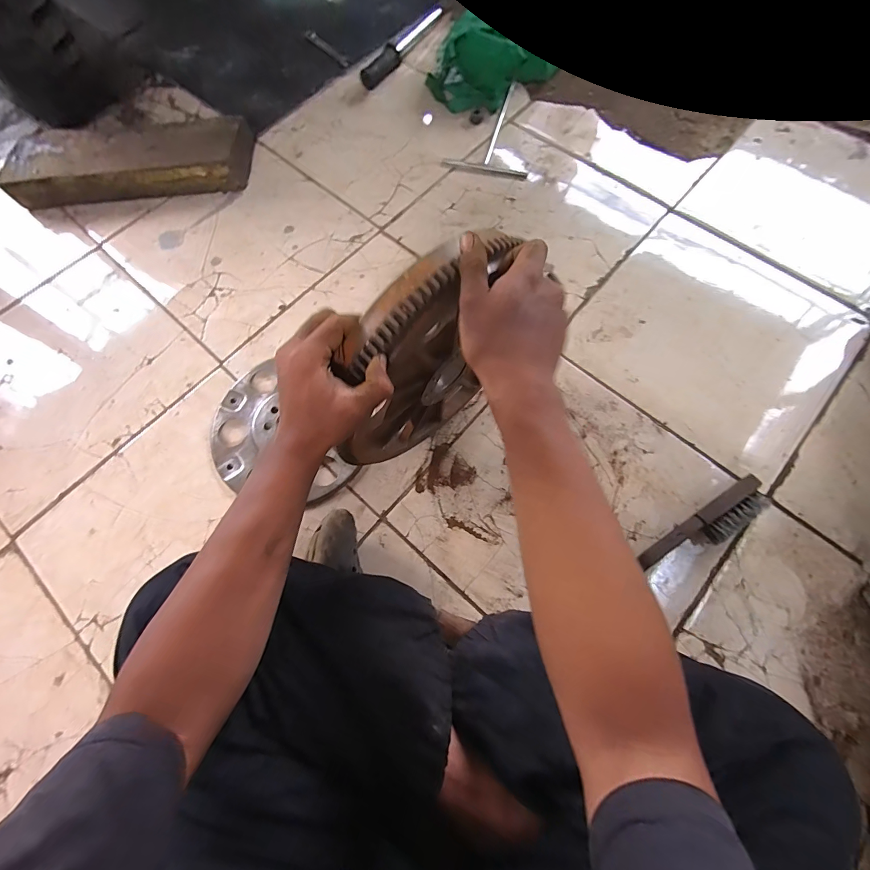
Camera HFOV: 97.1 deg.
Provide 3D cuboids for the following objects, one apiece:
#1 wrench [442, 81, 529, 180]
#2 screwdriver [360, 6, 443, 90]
[{"bbox_3d":[0.133,-0.677,0.845,0.176,0.018,0.262,12,73,6],"label":"wrench"},{"bbox_3d":[-0.075,-0.937,0.921,0.044,0.035,0.309,31,76,11],"label":"screwdriver"}]

